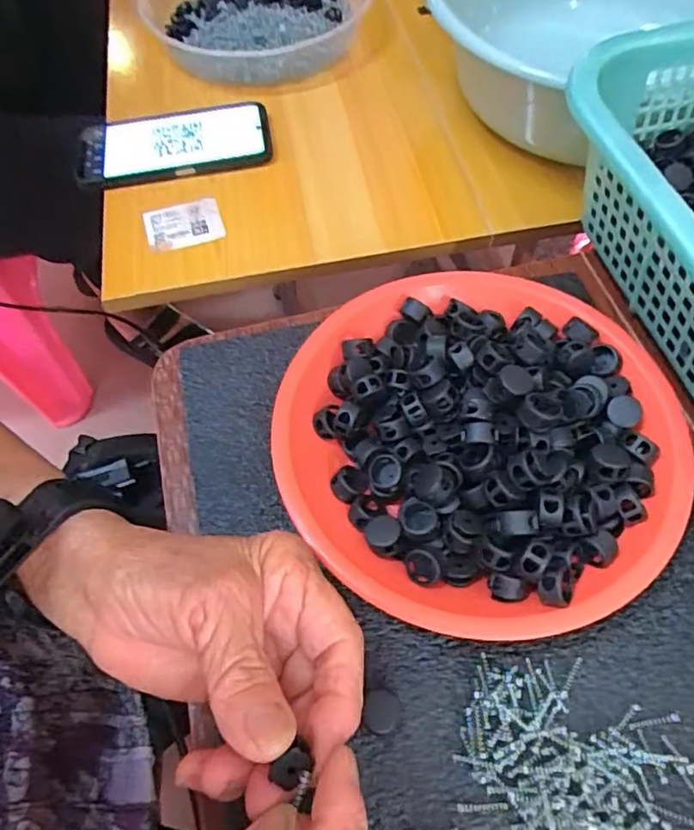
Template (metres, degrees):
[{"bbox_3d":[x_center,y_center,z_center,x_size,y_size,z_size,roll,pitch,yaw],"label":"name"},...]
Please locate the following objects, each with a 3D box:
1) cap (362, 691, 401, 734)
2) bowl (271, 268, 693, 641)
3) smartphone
[{"bbox_3d":[0.015,0.124,0.250,0.015,0.010,0.015,-2,59,3],"label":"cap"},{"bbox_3d":[0.067,0.004,0.294,0.186,0.041,0.199,-2,59,3],"label":"bowl"},{"bbox_3d":[-0.148,-0.232,0.518,0.162,0.016,0.074,-10,65,-3],"label":"smartphone"}]

